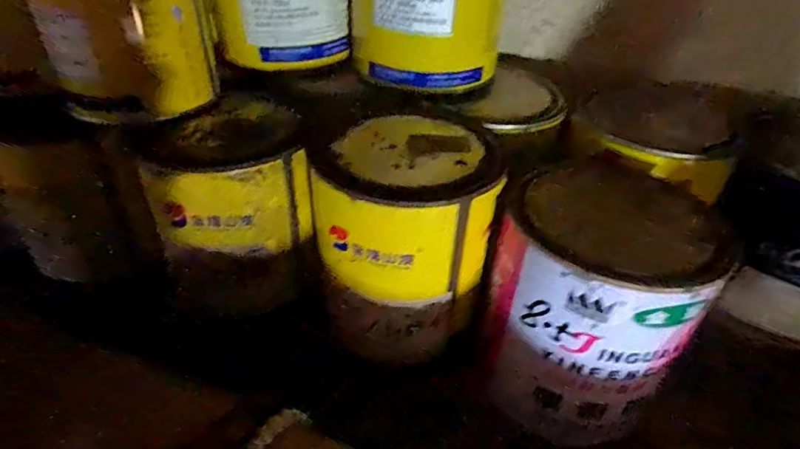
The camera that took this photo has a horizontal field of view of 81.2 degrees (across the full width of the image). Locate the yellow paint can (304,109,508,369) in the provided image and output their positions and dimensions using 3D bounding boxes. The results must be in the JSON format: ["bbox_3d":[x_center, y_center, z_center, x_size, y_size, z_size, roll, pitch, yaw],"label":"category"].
[{"bbox_3d":[0.001,0.002,0.267,0.093,0.108,0.109,-1,33,-4],"label":"yellow paint can"}]

